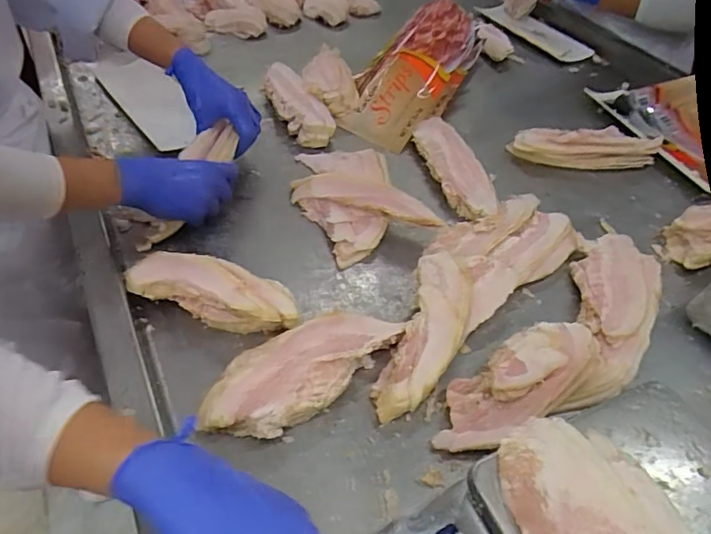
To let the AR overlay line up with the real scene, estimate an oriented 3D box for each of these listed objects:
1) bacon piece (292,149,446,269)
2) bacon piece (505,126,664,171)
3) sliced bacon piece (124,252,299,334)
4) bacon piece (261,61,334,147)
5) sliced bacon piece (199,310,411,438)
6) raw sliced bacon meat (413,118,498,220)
[{"bbox_3d":[-0.005,-0.102,0.685,0.139,0.041,0.215,-16,50,-21],"label":"bacon piece"},{"bbox_3d":[0.361,-0.186,0.804,0.229,0.036,0.079,2,46,-5],"label":"bacon piece"},{"bbox_3d":[-0.147,0.030,0.540,0.173,0.052,0.055,13,46,6],"label":"sliced bacon piece"},{"bbox_3d":[-0.096,-0.259,0.814,0.070,0.044,0.197,-18,51,-23],"label":"bacon piece"},{"bbox_3d":[-0.048,0.100,0.491,0.208,0.037,0.085,-26,54,-28],"label":"sliced bacon piece"},{"bbox_3d":[0.140,-0.152,0.751,0.066,0.032,0.238,-6,47,-12],"label":"raw sliced bacon meat"}]

